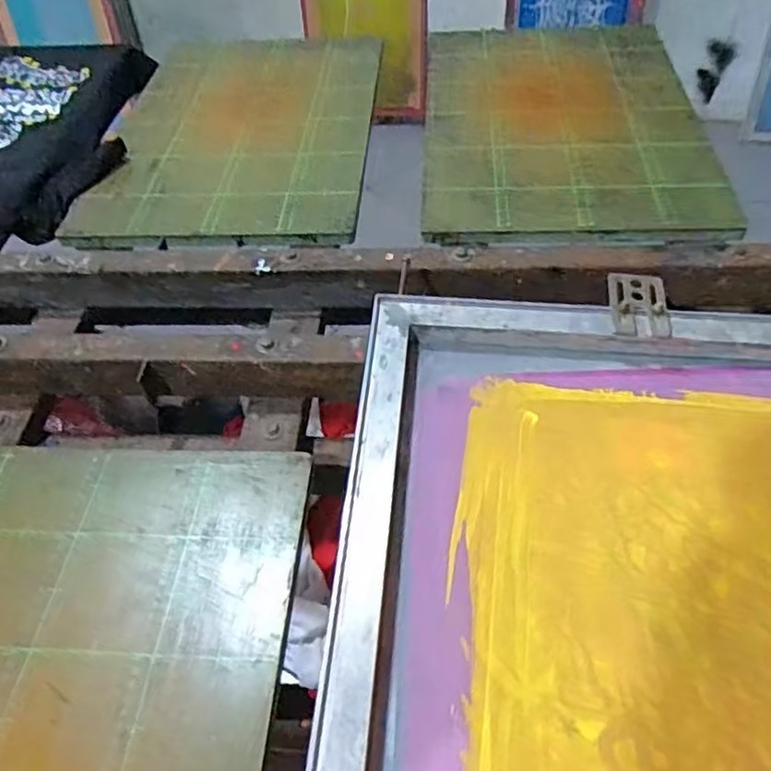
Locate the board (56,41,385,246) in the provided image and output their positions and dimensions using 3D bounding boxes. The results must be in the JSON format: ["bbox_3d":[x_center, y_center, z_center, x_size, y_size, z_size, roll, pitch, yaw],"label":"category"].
[{"bbox_3d":[-0.212,-0.392,1.024,0.373,0.027,0.536,2,50,6],"label":"board"}]

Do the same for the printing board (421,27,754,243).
[{"bbox_3d":[0.258,-0.403,1.015,0.388,0.022,0.577,-1,50,5],"label":"printing board"}]

